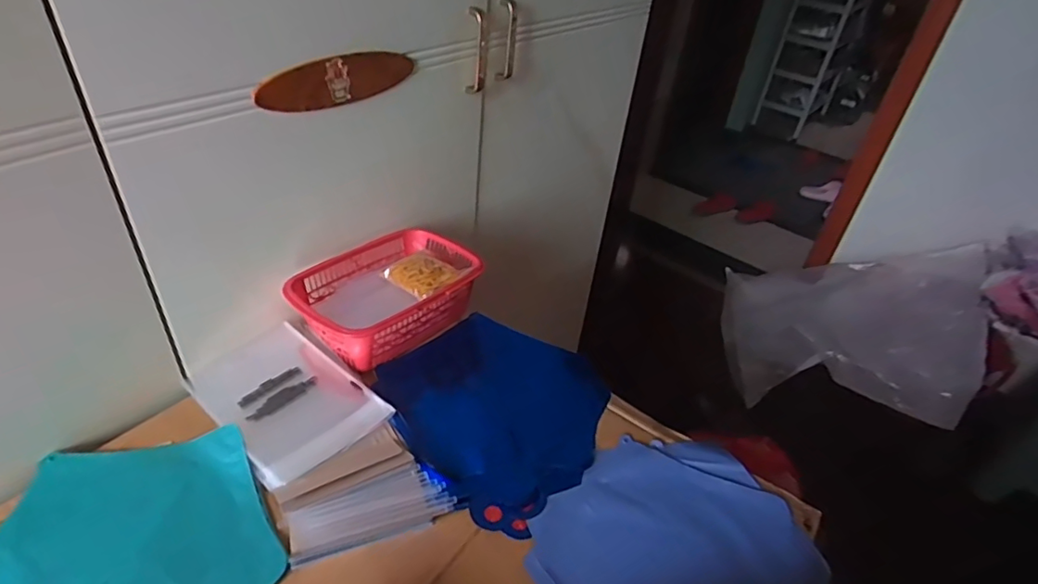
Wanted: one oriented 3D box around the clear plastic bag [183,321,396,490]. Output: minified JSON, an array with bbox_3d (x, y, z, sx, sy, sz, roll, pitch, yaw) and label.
[{"bbox_3d":[-0.245,0.099,0.587,0.204,0.010,0.128,32,44,30],"label":"clear plastic bag"}]

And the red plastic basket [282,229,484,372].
[{"bbox_3d":[-0.157,0.003,0.682,0.142,0.068,0.210,31,44,28],"label":"red plastic basket"}]

